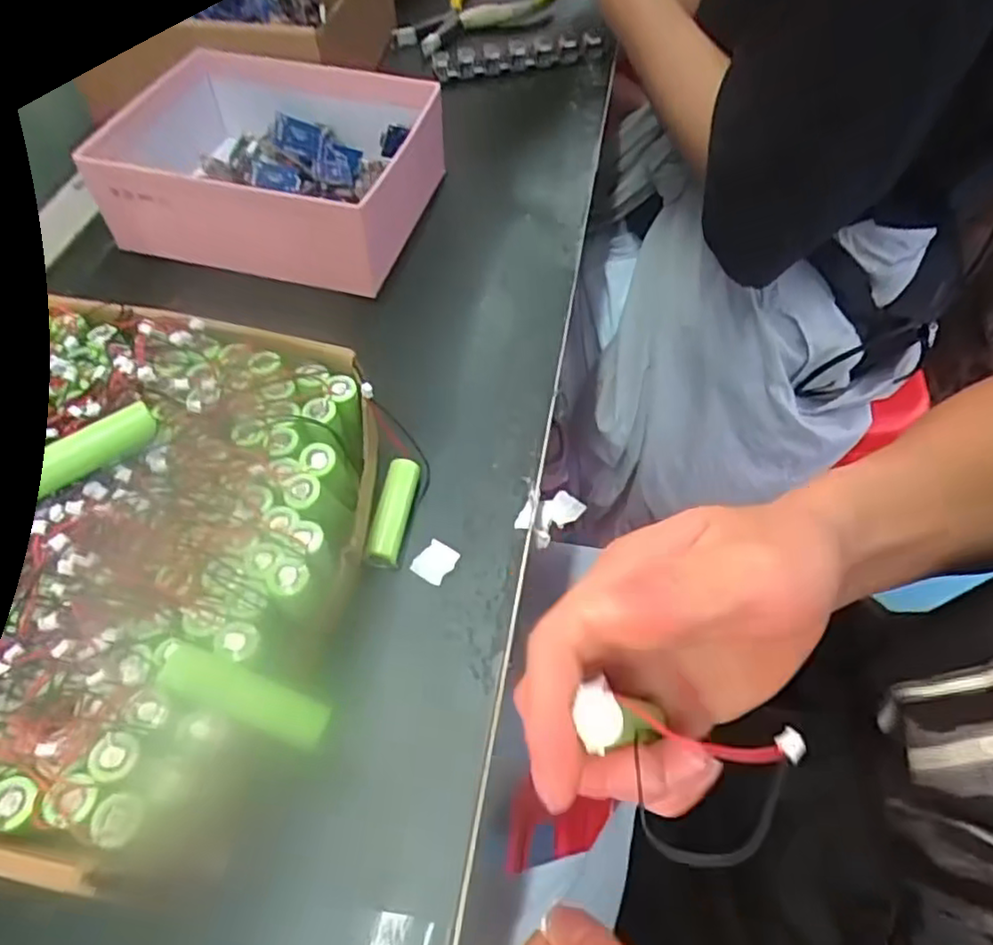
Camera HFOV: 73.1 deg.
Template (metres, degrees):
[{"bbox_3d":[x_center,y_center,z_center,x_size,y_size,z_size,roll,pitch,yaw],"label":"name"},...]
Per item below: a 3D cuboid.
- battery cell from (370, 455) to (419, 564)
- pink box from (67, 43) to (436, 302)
[{"bbox_3d":[-0.045,0.018,0.294,0.013,0.012,0.050,8,55,5],"label":"battery cell"},{"bbox_3d":[-0.124,-0.181,0.393,0.155,0.060,0.138,12,55,8],"label":"pink box"}]

